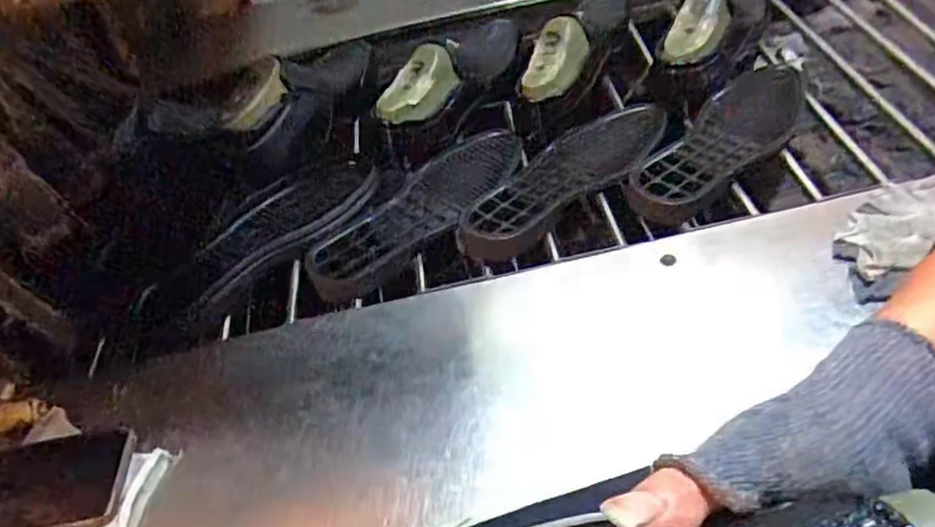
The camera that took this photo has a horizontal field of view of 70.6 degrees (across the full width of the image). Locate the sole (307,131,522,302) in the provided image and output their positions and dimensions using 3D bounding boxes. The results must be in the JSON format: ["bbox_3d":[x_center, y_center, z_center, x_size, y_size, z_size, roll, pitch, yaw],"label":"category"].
[{"bbox_3d":[-0.044,-0.055,0.711,0.103,0.044,0.280,32,62,34],"label":"sole"}]

